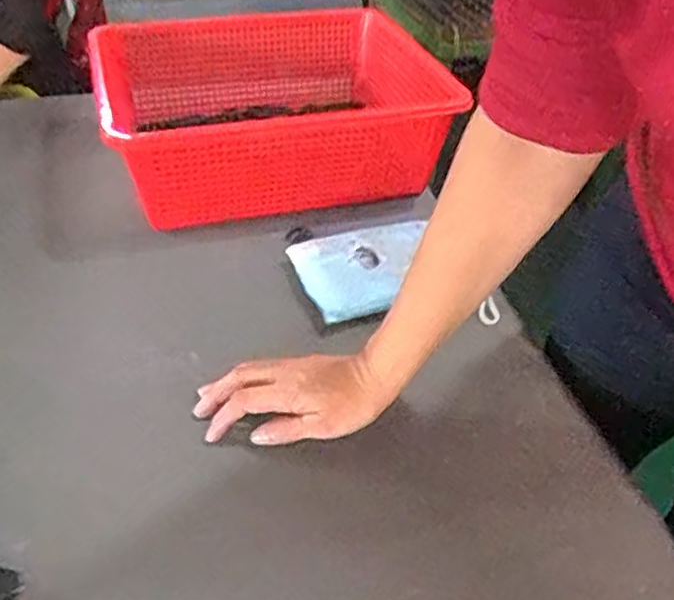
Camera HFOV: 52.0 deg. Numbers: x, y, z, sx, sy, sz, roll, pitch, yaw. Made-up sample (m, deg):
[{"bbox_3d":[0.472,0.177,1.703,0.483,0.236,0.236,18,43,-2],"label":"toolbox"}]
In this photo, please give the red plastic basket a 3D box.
[{"bbox_3d":[-0.089,-0.240,0.842,0.366,0.122,0.339,-10,42,-16],"label":"red plastic basket"}]

